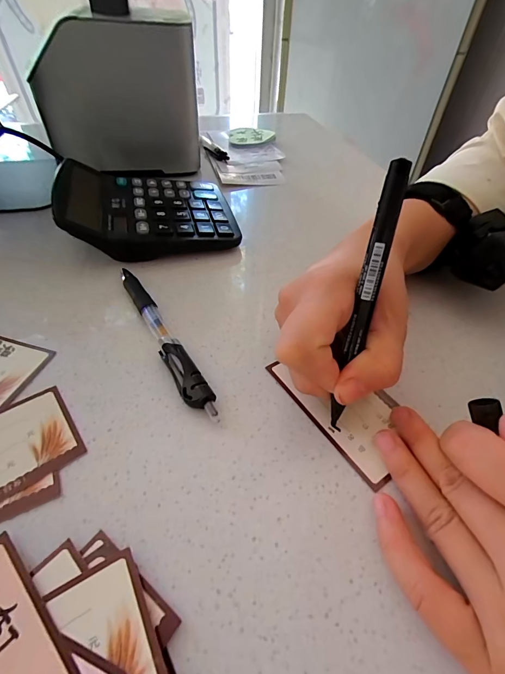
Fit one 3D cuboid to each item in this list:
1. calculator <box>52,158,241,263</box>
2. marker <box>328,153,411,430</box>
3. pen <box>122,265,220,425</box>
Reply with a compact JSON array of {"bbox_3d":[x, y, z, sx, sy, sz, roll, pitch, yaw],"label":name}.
[{"bbox_3d":[-0.090,-0.116,0.295,0.142,0.043,0.117,-10,49,-12],"label":"calculator"},{"bbox_3d":[0.051,-0.014,0.160,0.012,0.127,0.012,13,20,8],"label":"marker"},{"bbox_3d":[-0.058,-0.001,0.215,0.014,0.012,0.138,-23,53,-22],"label":"pen"}]

